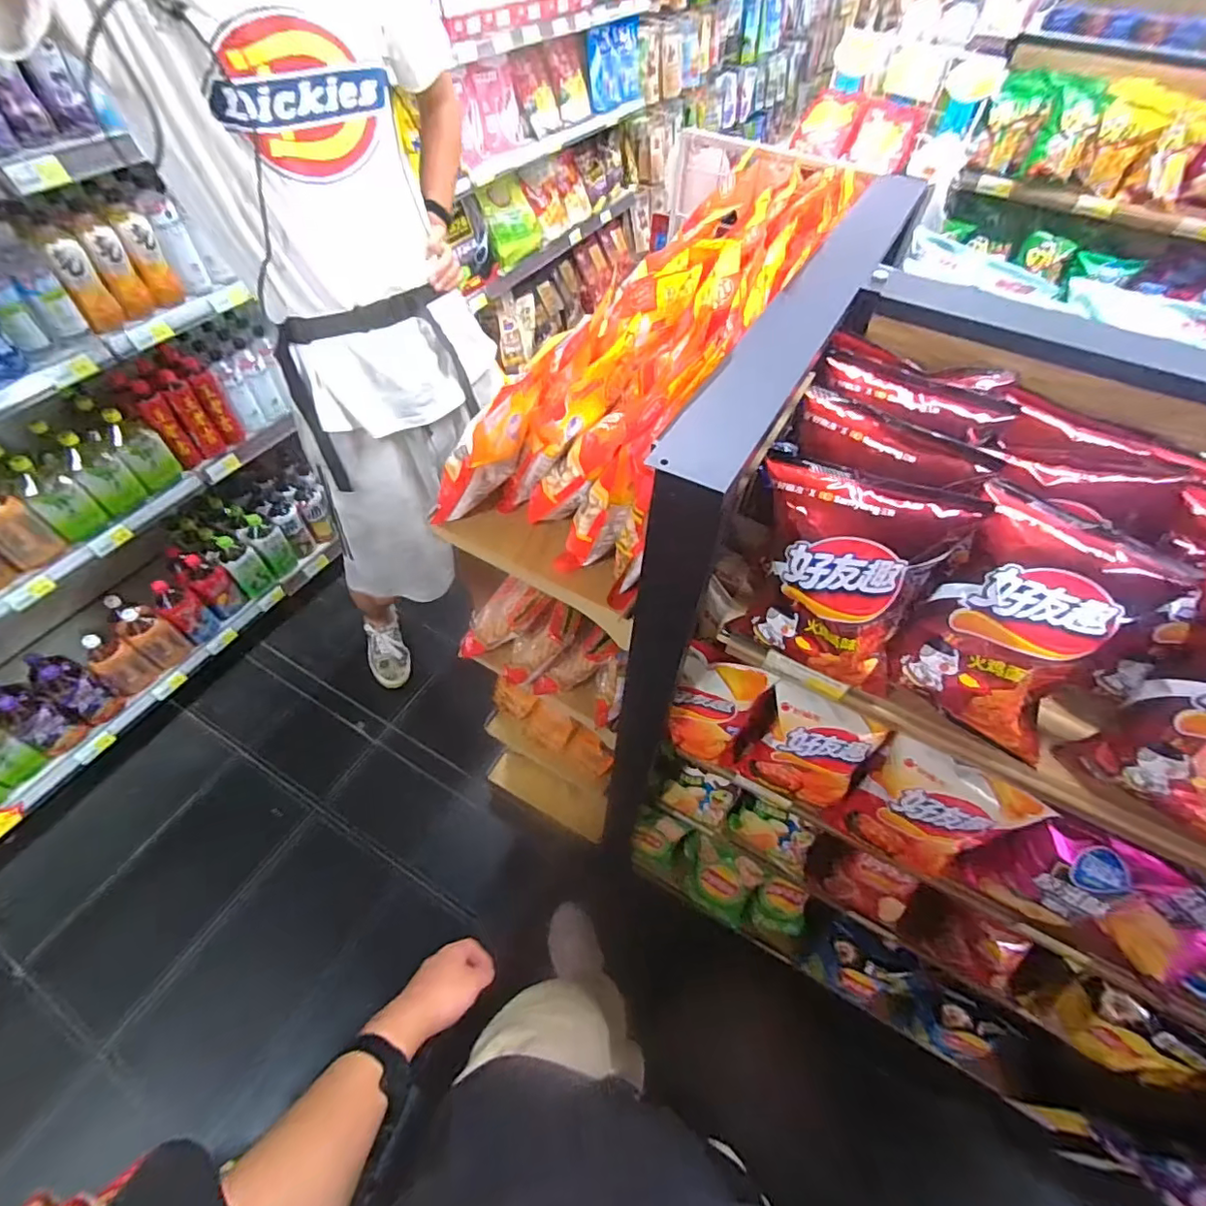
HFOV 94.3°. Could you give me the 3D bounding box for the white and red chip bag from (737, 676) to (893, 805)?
[{"bbox_3d":[0.270,0.190,0.723,0.139,0.176,0.057,22,56,13],"label":"white and red chip bag"}]

